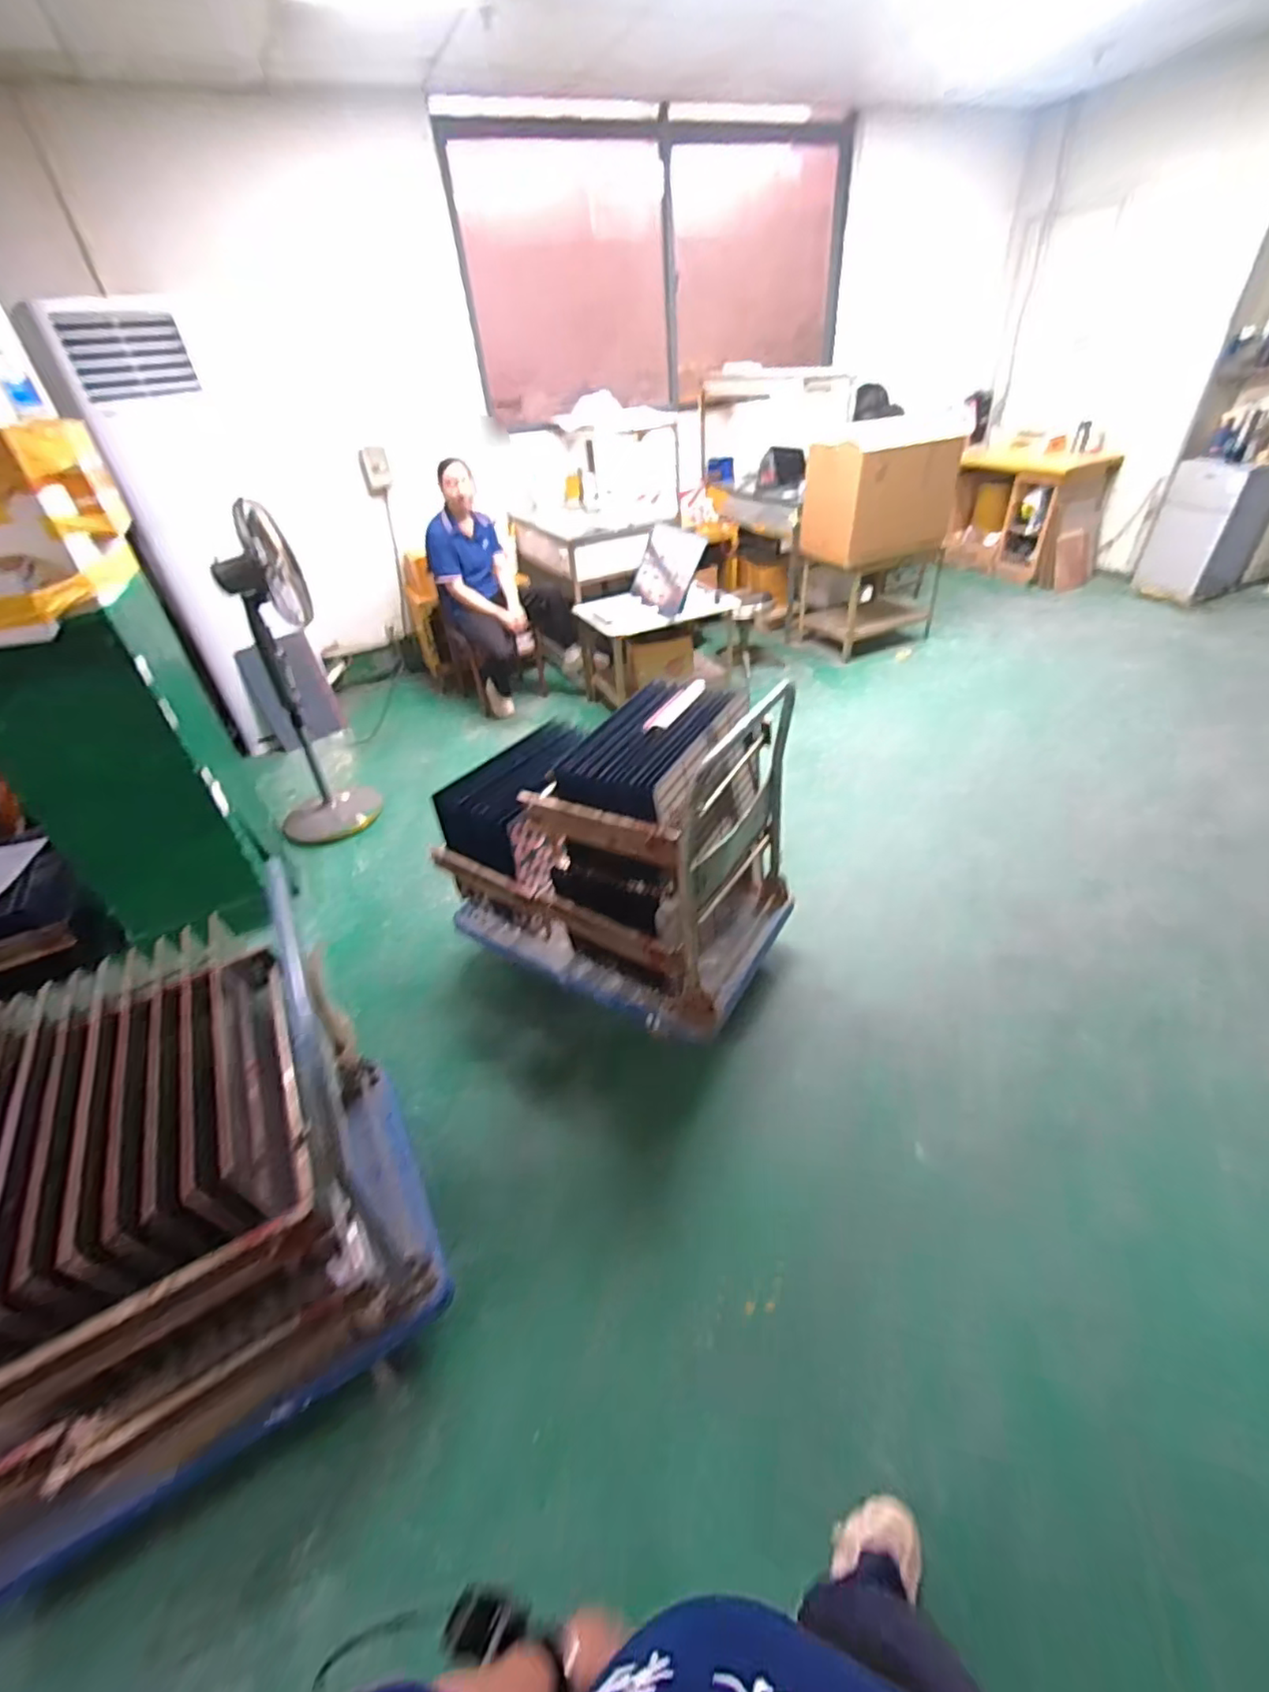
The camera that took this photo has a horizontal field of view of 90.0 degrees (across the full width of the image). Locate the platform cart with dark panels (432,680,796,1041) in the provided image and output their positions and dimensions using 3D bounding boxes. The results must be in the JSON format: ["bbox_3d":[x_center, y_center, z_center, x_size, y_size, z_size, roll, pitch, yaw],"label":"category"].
[{"bbox_3d":[-0.069,-0.033,1.718,0.899,0.688,0.611,14,43,21],"label":"platform cart with dark panels"}]

